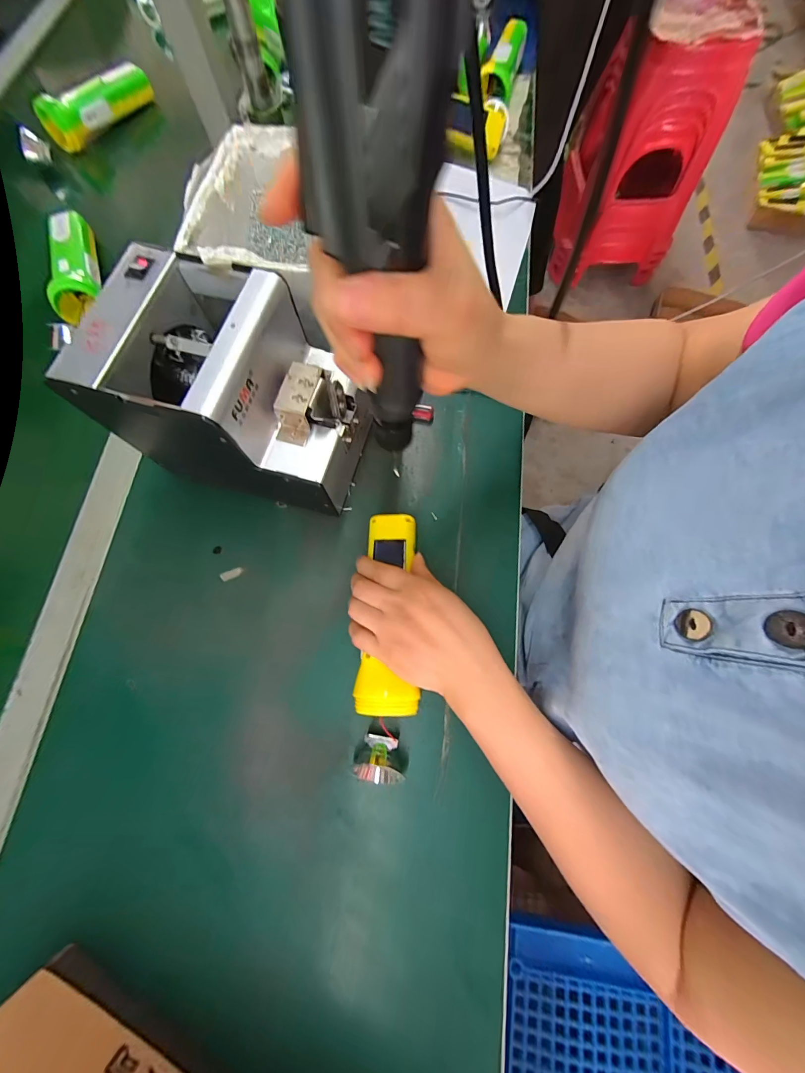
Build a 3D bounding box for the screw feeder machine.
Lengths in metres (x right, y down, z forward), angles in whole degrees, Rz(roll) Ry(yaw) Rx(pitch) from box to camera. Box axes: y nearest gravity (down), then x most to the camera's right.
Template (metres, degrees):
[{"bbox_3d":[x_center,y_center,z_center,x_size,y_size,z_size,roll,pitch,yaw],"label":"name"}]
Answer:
[{"bbox_3d":[-0.134,-0.118,0.313,0.176,0.152,0.126,13,75,5],"label":"screw feeder machine"}]

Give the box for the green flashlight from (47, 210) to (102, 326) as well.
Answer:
[{"bbox_3d":[-0.400,-0.334,0.435,0.050,0.045,0.160,-22,74,-5],"label":"green flashlight"}]

